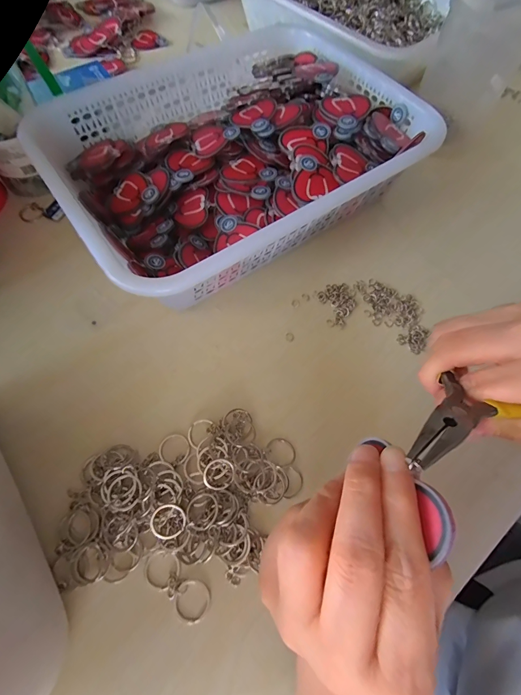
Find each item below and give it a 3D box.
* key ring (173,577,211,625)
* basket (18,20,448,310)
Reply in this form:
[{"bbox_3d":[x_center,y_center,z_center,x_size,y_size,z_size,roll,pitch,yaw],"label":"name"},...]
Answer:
[{"bbox_3d":[-0.047,0.172,0.226,0.026,0.004,0.025,1,65,-2],"label":"key ring"},{"bbox_3d":[-0.027,-0.200,0.355,0.348,0.082,0.265,-34,71,-16],"label":"basket"}]

